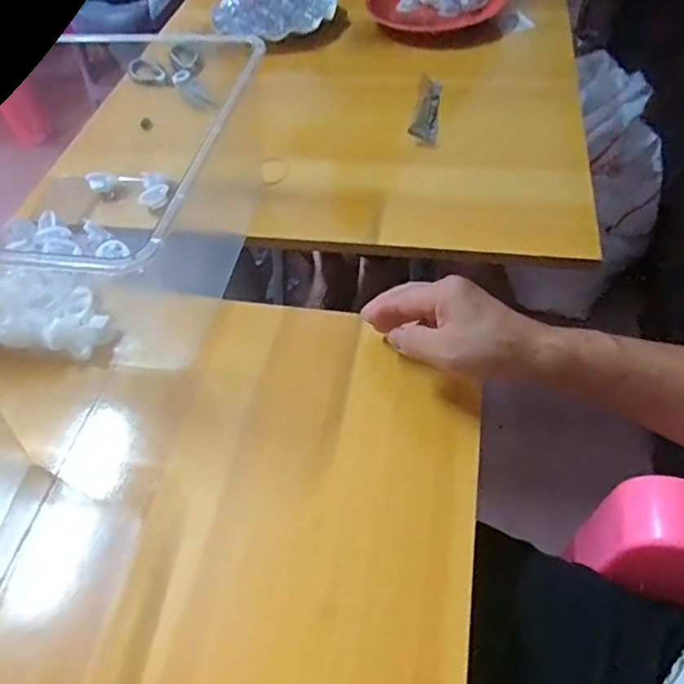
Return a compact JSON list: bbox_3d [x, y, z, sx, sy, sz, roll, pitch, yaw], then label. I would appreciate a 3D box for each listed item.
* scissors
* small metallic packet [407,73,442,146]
[{"bbox_3d":[-0.220,-0.348,0.750,0.093,0.017,0.184,-25,54,-14],"label":"scissors"},{"bbox_3d":[0.098,-0.271,0.664,0.030,0.010,0.133,5,53,9],"label":"small metallic packet"}]

